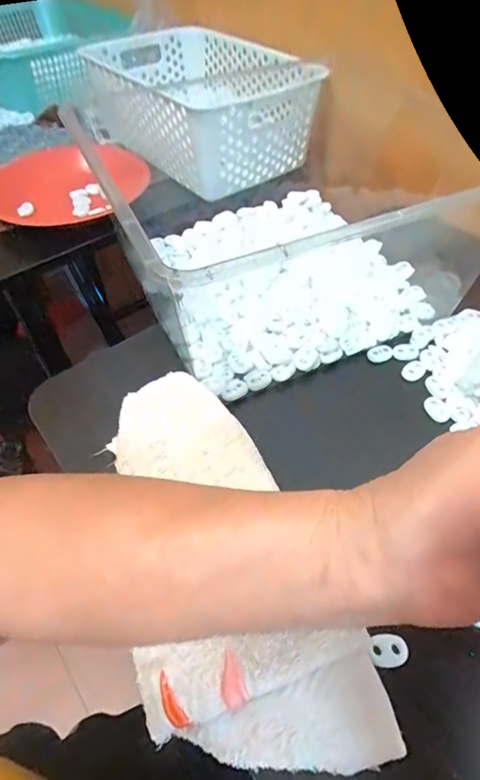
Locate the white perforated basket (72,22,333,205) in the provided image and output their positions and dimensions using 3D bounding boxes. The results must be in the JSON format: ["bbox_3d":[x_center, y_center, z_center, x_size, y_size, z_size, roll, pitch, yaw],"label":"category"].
[{"bbox_3d":[-0.073,-0.435,0.640,0.207,0.092,0.412,-24,54,-18],"label":"white perforated basket"}]

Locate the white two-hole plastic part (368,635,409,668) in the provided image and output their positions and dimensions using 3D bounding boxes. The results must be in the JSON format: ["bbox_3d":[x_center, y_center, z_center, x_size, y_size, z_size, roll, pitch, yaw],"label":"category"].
[{"bbox_3d":[0.081,0.142,0.237,0.021,0.004,0.015,-1,51,0],"label":"white two-hole plastic part"}]

